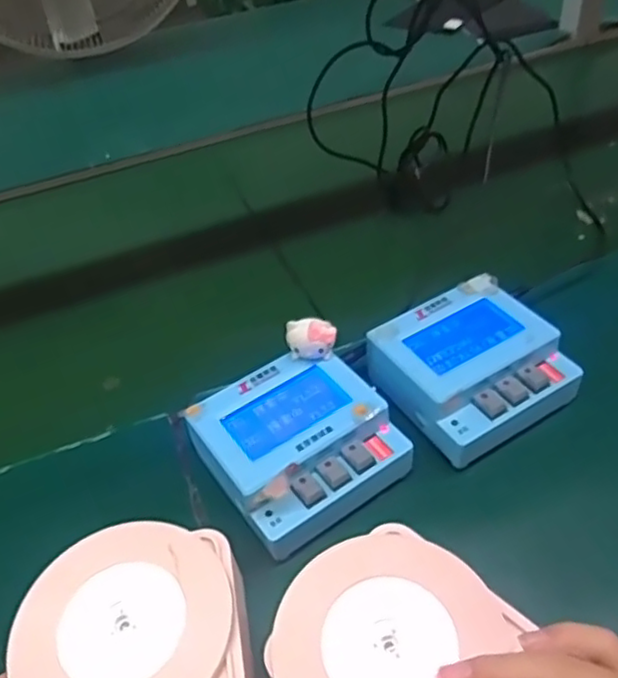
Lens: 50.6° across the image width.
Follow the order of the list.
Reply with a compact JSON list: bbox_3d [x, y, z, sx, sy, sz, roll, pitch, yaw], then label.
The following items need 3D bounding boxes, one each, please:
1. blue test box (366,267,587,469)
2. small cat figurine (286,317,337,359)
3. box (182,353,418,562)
[{"bbox_3d":[0.106,0.015,0.422,0.107,0.035,0.101,-28,46,-21],"label":"blue test box"},{"bbox_3d":[0.002,0.001,0.408,0.031,0.024,0.017,-3,43,5],"label":"small cat figurine"},{"bbox_3d":[-0.006,0.064,0.395,0.104,0.048,0.093,-28,46,-21],"label":"box"}]

